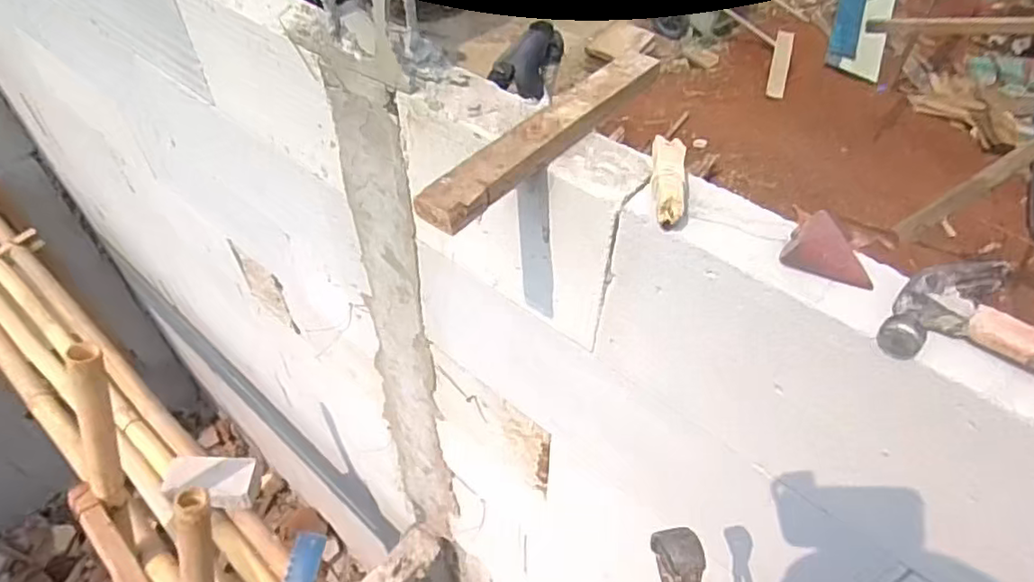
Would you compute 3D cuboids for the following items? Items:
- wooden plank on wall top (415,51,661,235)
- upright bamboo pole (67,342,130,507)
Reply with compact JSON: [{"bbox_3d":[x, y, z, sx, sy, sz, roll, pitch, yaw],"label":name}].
[{"bbox_3d":[0.032,-0.135,0.535,0.046,0.025,0.294,32,55,25],"label":"wooden plank on wall top"},{"bbox_3d":[-0.817,0.265,1.198,0.064,0.385,0.062,21,30,17],"label":"upright bamboo pole"}]

